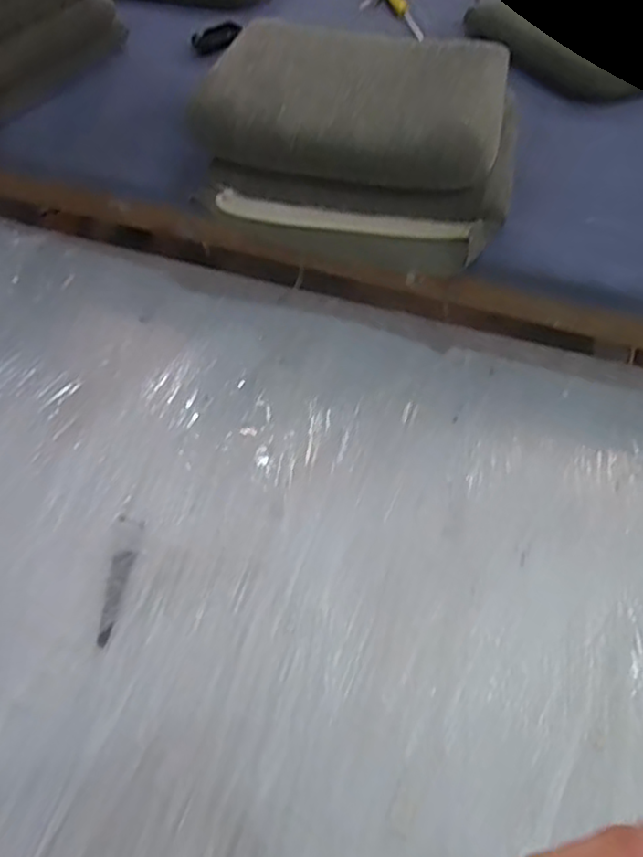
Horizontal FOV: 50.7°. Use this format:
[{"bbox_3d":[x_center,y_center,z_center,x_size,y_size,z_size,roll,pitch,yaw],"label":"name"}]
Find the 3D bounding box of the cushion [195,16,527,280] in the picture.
[{"bbox_3d":[0.057,-0.444,1.057,0.458,0.203,0.350,10,52,7],"label":"cushion"}]

